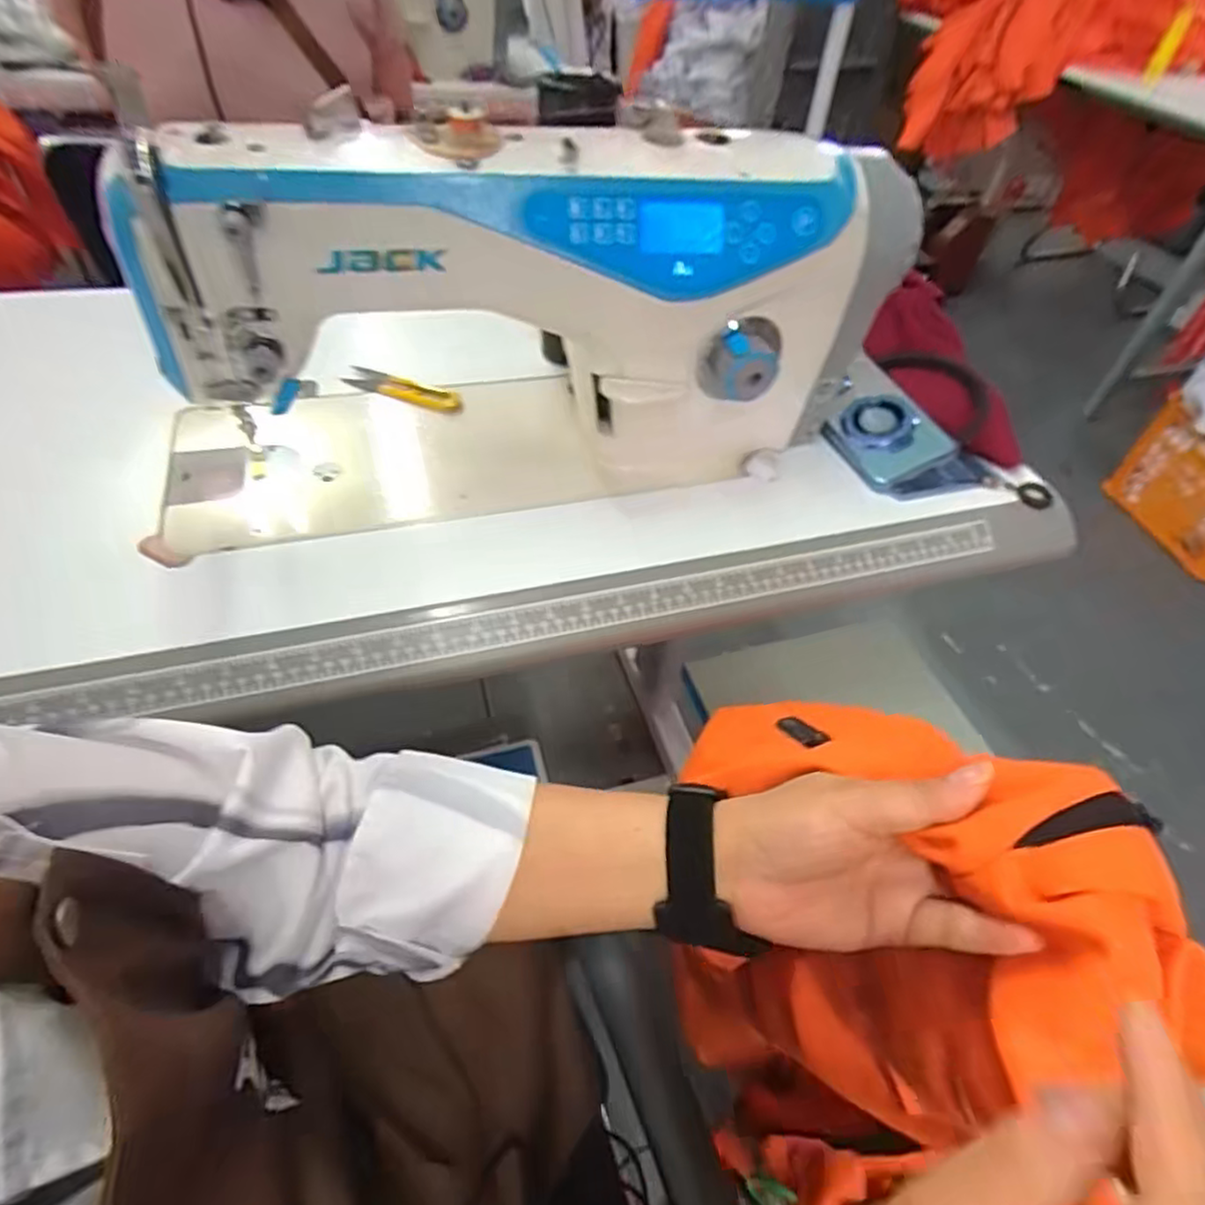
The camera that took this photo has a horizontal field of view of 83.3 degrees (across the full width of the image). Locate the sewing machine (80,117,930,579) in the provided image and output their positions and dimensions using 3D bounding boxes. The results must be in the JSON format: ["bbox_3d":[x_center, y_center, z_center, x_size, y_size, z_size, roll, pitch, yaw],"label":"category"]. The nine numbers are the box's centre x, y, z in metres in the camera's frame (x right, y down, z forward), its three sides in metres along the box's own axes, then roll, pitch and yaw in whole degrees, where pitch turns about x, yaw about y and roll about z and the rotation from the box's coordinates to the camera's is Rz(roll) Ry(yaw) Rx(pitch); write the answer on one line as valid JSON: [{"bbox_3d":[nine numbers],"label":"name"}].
[{"bbox_3d":[-0.067,-0.226,0.521,0.530,0.232,0.223,-9,51,-13],"label":"sewing machine"}]

